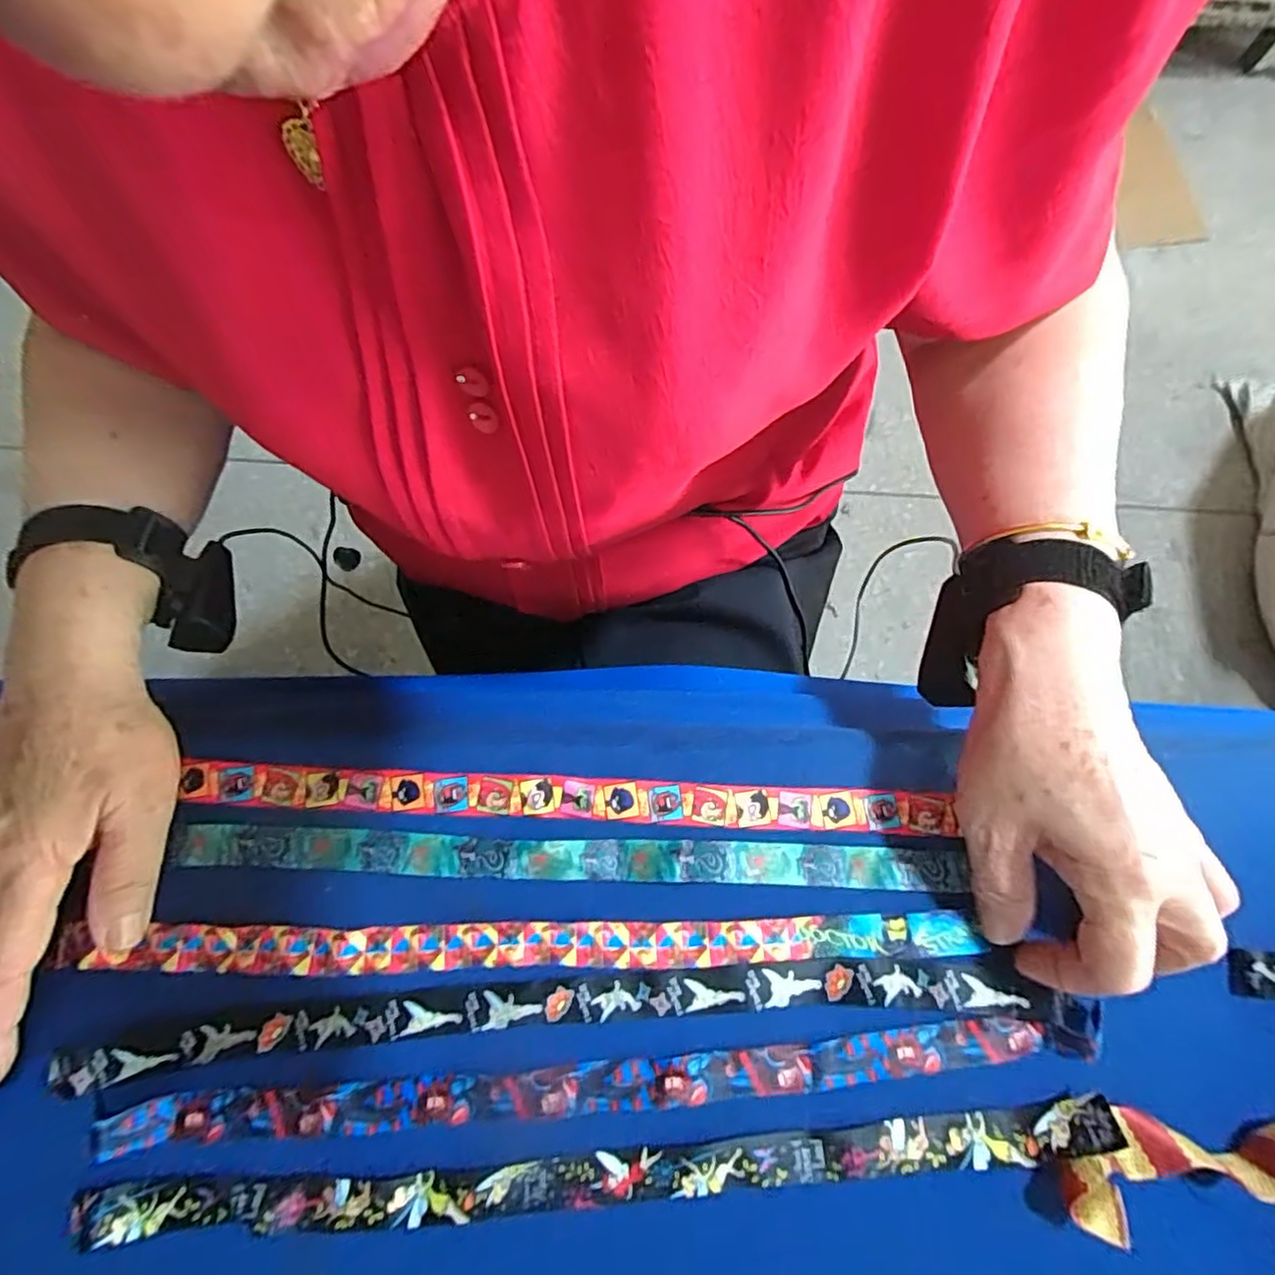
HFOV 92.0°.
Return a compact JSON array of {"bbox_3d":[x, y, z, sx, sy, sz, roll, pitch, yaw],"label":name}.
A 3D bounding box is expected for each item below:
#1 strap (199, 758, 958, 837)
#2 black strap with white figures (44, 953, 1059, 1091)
[{"bbox_3d":[-0.036,0.082,0.310,0.377,0.005,0.021,3,72,1],"label":"strap"},{"bbox_3d":[-0.038,0.173,0.283,0.429,0.006,0.023,-4,66,-1],"label":"black strap with white figures"}]

